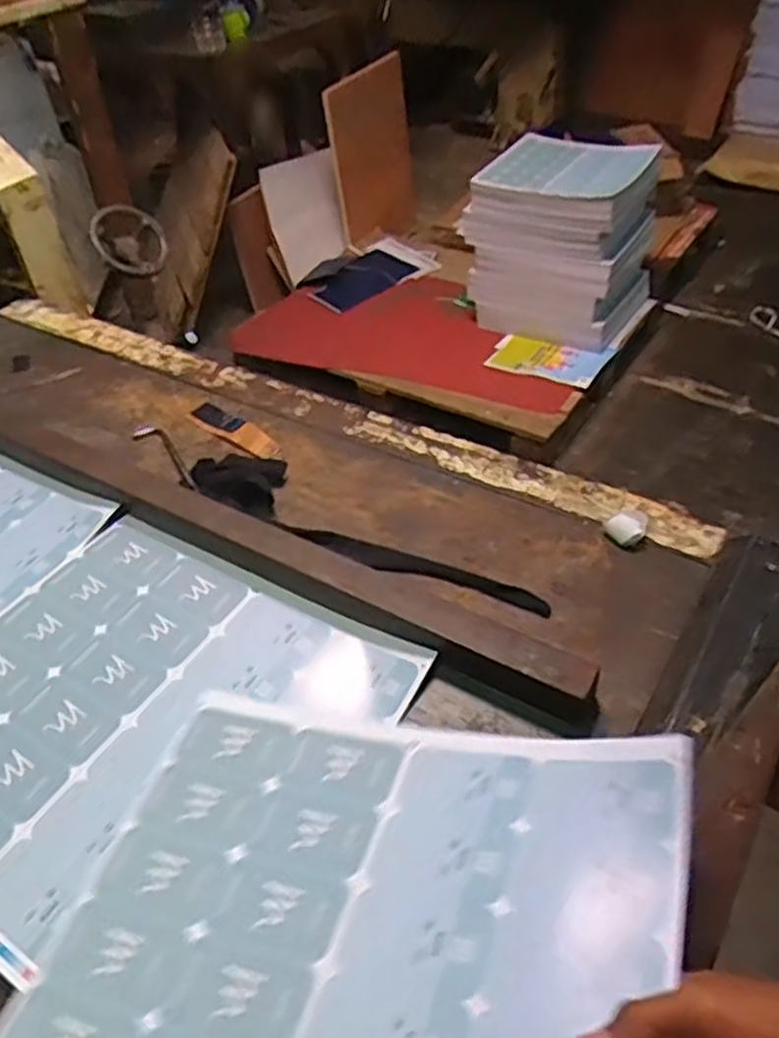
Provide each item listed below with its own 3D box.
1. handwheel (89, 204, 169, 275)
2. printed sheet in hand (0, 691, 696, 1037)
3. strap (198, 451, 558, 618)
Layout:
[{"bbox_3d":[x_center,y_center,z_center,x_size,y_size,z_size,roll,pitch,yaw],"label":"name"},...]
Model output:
[{"bbox_3d":[-0.419,-0.453,1.244,0.119,0.036,0.106,12,82,-15],"label":"handwheel"},{"bbox_3d":[-0.037,0.262,0.458,0.383,0.023,0.359,-2,37,26],"label":"printed sheet in hand"},{"bbox_3d":[-0.041,0.005,0.779,0.419,0.029,0.084,24,51,26],"label":"strap"}]

